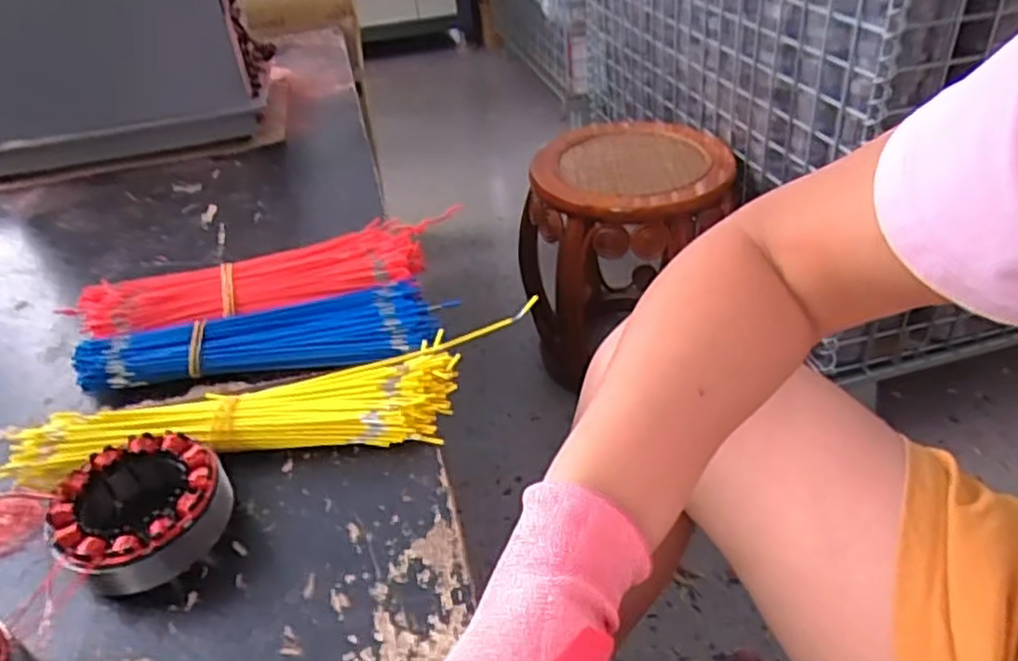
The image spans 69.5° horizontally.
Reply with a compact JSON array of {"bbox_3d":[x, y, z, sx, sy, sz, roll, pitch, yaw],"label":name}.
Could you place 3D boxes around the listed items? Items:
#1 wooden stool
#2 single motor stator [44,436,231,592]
[{"bbox_3d":[0.212,-0.115,1.270,0.319,0.388,0.311,-3,37,2],"label":"wooden stool"},{"bbox_3d":[-0.199,0.100,0.402,0.083,0.040,0.084,23,46,33],"label":"single motor stator"}]

